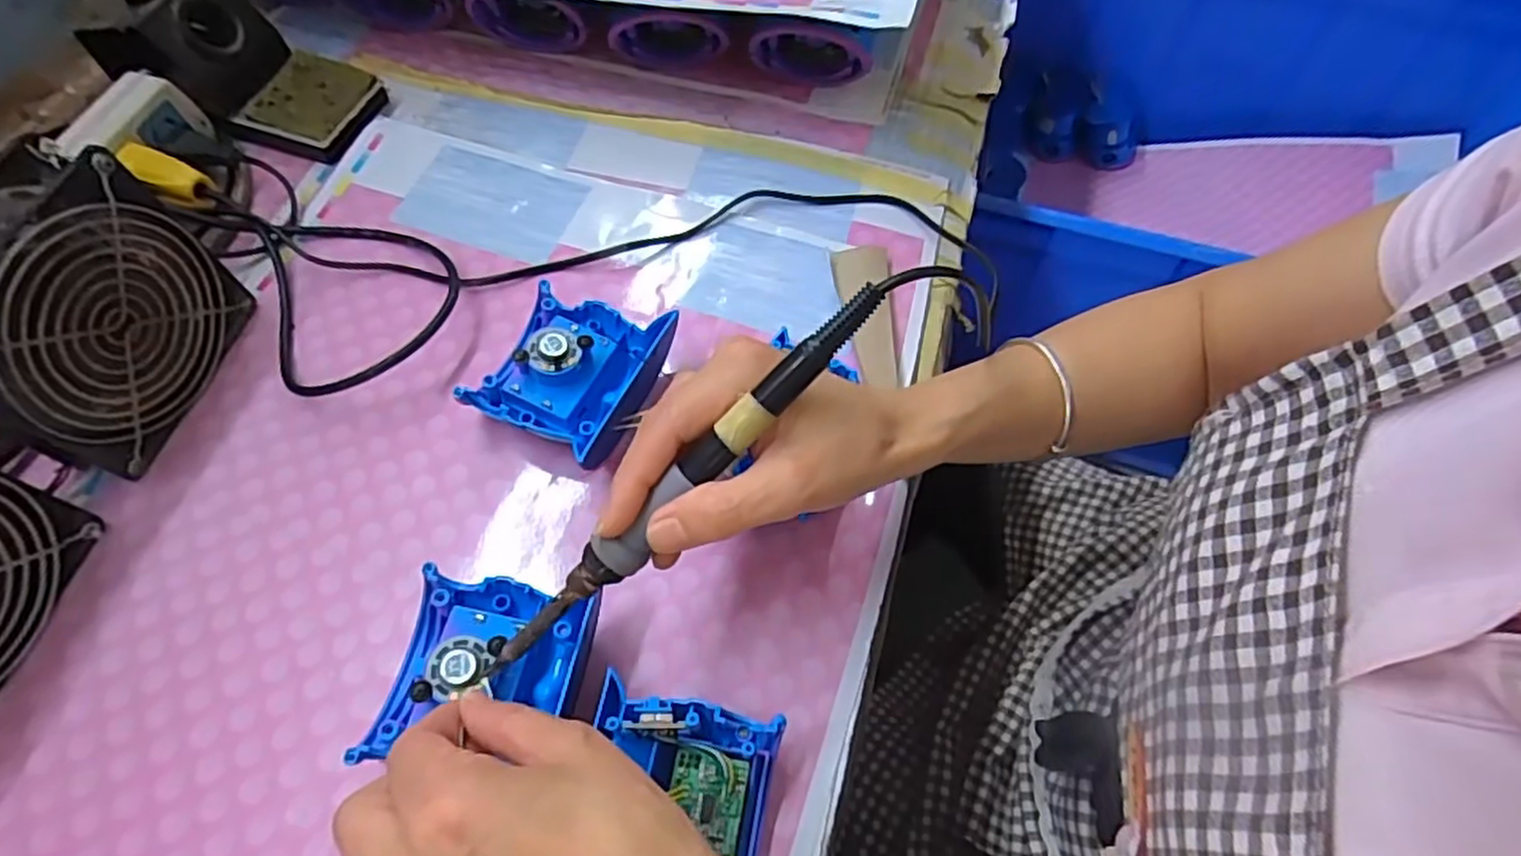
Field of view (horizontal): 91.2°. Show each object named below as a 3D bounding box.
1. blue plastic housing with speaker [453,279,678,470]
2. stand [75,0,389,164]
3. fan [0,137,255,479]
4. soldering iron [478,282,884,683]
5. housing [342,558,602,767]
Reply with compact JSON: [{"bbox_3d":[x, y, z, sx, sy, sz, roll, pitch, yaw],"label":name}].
[{"bbox_3d":[-0.097,-0.028,0.389,0.083,0.043,0.083,18,63,9],"label":"blue plastic housing with speaker"},{"bbox_3d":[-0.341,-0.238,0.483,0.159,0.072,0.076,18,63,9],"label":"stand"},{"bbox_3d":[-0.330,-0.052,0.361,0.048,0.117,0.124,12,62,6],"label":"fan"},{"bbox_3d":[-0.035,0.028,0.274,0.213,0.014,0.015,-44,67,12],"label":"soldering iron"},{"bbox_3d":[-0.117,0.102,0.316,0.076,0.031,0.077,7,62,3],"label":"housing"}]

